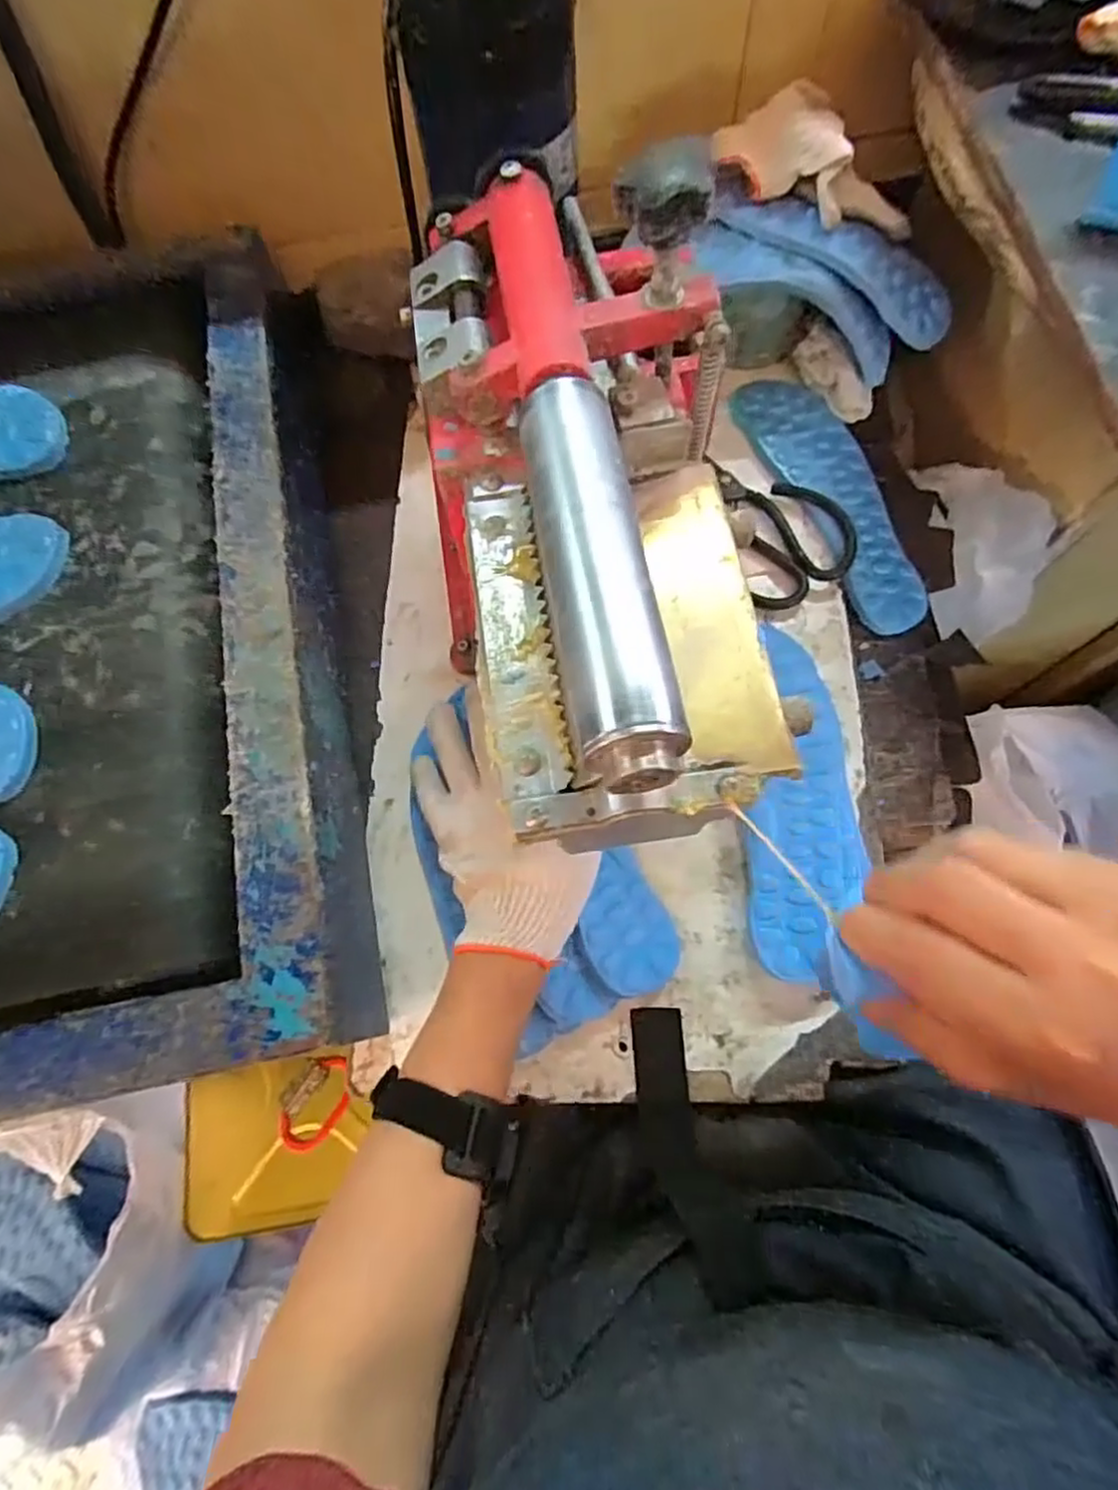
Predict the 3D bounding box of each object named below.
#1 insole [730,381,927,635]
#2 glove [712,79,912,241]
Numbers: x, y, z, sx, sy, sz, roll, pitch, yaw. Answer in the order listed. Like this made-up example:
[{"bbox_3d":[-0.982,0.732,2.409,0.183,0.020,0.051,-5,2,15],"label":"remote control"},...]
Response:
[{"bbox_3d":[0.226,-0.204,0.566,0.081,0.016,0.243,-25,76,-7],"label":"insole"},{"bbox_3d":[0.181,-0.398,0.489,0.153,0.051,0.043,24,74,-6],"label":"glove"}]

